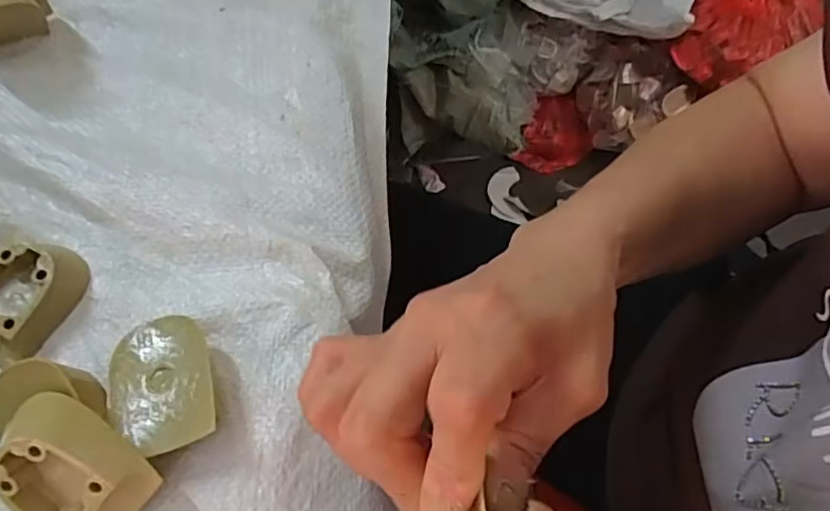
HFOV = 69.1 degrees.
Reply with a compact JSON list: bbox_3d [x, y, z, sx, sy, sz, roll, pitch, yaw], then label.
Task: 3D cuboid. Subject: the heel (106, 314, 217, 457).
[{"bbox_3d":[-0.103,0.053,0.247,0.040,0.020,0.057,-14,65,-11],"label":"heel"}]

